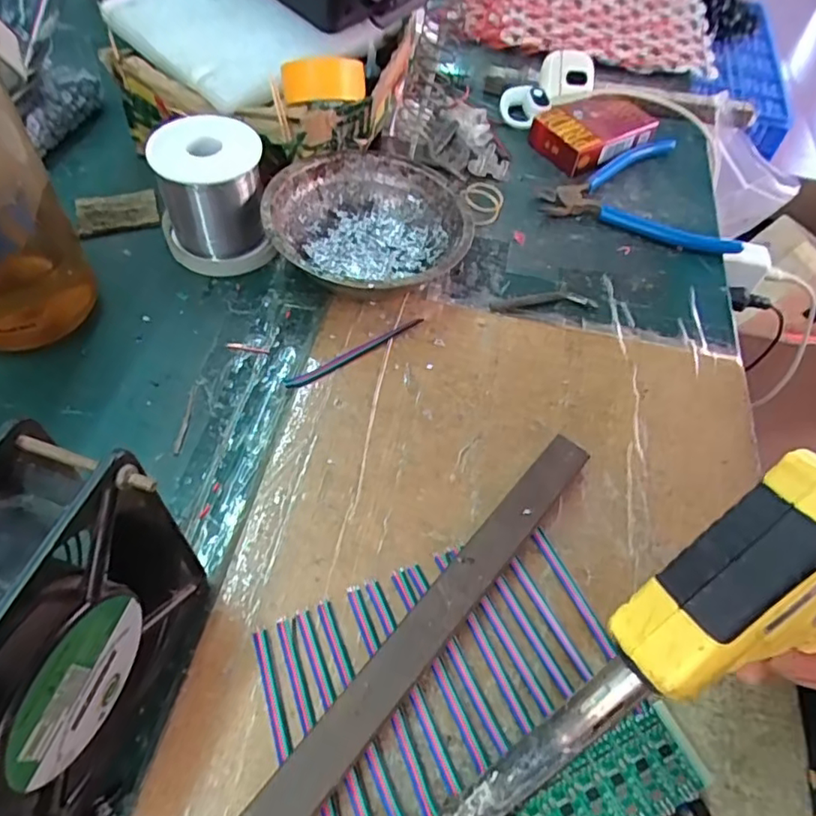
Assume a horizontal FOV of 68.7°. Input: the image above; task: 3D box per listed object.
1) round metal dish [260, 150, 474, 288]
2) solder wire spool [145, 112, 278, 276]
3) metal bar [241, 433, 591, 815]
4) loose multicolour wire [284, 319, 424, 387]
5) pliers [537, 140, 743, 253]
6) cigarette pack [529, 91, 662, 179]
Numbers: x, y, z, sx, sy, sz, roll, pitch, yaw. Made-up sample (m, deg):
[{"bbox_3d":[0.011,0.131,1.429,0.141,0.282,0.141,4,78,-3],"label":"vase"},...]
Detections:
[{"bbox_3d":[-0.026,-0.110,0.383,0.121,0.042,0.121,3,55,-4],"label":"round metal dish"},{"bbox_3d":[-0.123,-0.134,0.378,0.068,0.068,0.069,-19,59,-18],"label":"solder wire spool"},{"bbox_3d":[0.016,0.088,0.263,0.018,0.019,0.214,36,60,19],"label":"metal bar"},{"bbox_3d":[-0.029,-0.033,0.354,0.094,0.004,0.008,-27,62,-22],"label":"loose multicolour wire"},{"bbox_3d":[0.175,-0.172,0.465,0.141,0.011,0.125,9,55,1],"label":"pliers"},{"bbox_3d":[0.151,-0.228,0.487,0.094,0.024,0.062,-24,61,-21],"label":"cigarette pack"}]

